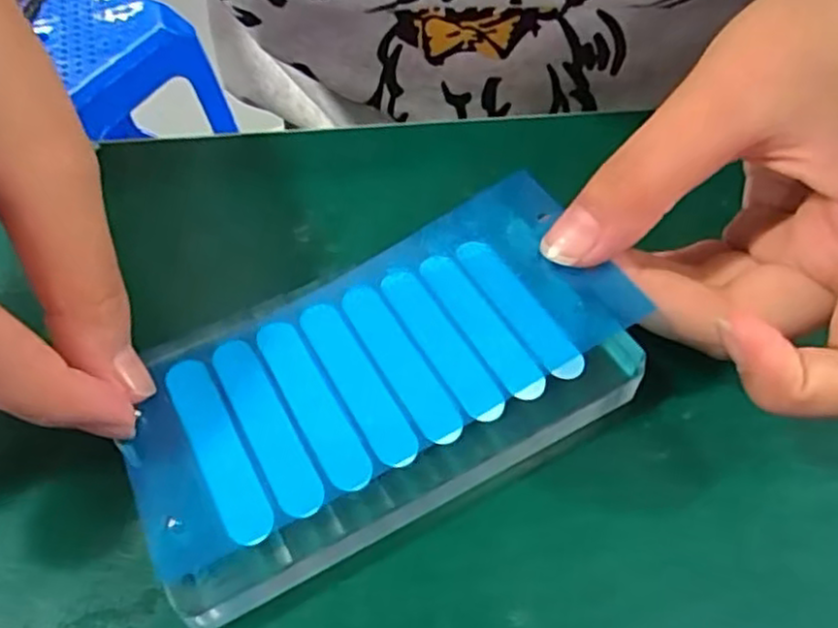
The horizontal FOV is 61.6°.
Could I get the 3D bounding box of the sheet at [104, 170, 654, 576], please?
[{"bbox_3d":[-0.013,0.009,0.172,0.120,0.022,0.056,-29,56,-17],"label":"sheet"}]

